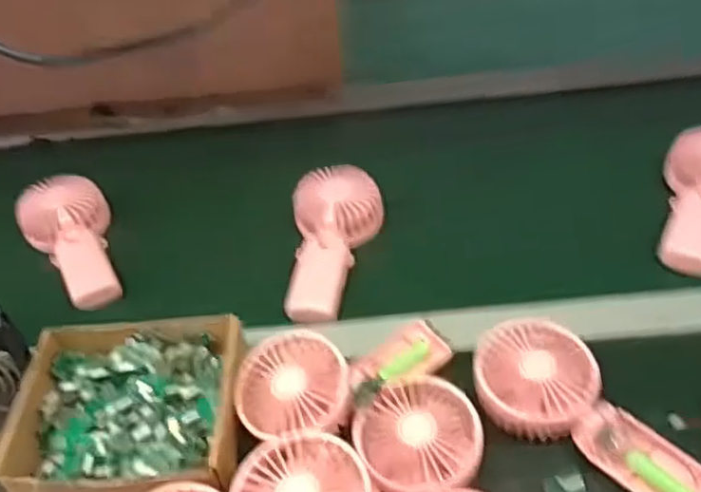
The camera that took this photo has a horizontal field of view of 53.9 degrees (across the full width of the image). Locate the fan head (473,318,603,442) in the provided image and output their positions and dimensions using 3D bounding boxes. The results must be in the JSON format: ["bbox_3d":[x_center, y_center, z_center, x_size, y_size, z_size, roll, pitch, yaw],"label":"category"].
[{"bbox_3d":[0.141,0.102,0.529,0.087,0.030,0.088,-3,52,4],"label":"fan head"}]

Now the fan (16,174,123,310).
[{"bbox_3d":[-0.278,-0.008,0.709,0.085,0.049,0.166,-30,48,-22],"label":"fan"}]

